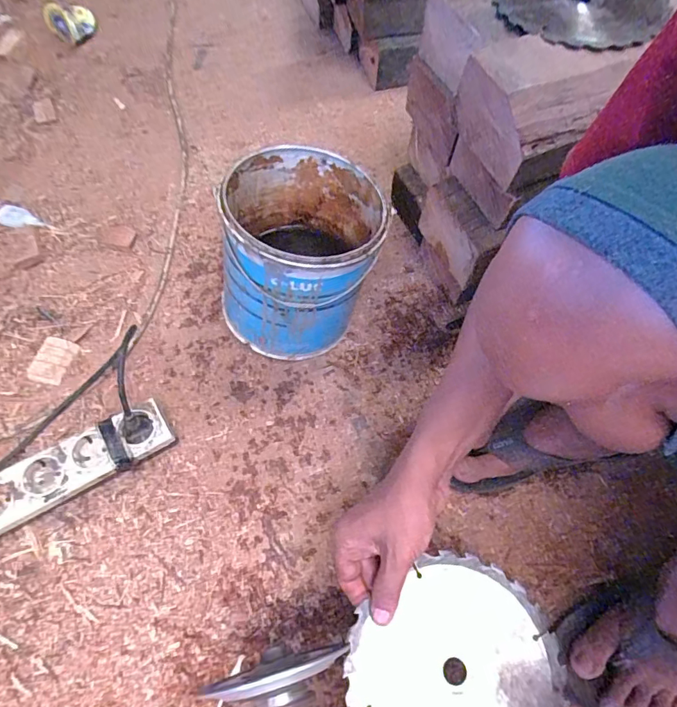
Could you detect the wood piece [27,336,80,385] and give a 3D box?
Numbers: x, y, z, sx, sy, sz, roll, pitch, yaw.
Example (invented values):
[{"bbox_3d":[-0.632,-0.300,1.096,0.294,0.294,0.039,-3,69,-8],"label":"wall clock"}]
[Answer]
[{"bbox_3d":[-0.387,0.010,0.629,0.046,0.005,0.063,21,73,-5],"label":"wood piece"}]

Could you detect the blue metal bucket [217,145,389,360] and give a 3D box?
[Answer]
[{"bbox_3d":[-0.042,-0.119,0.579,0.189,0.211,0.202,6,64,5],"label":"blue metal bucket"}]

